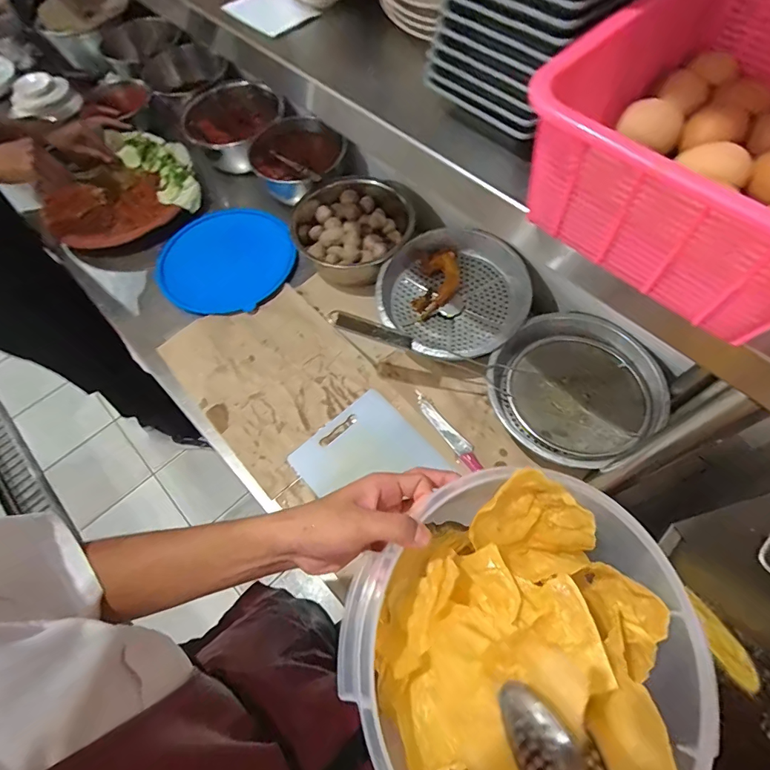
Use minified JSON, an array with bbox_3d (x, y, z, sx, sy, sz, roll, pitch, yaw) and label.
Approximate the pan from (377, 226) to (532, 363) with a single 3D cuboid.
[{"bbox_3d":[0.116,-0.158,0.766,0.247,0.067,0.233,-1,63,2],"label":"pan"}]

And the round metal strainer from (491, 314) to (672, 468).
[{"bbox_3d":[0.304,0.006,0.696,0.240,0.054,0.244,-1,63,2],"label":"round metal strainer"}]

